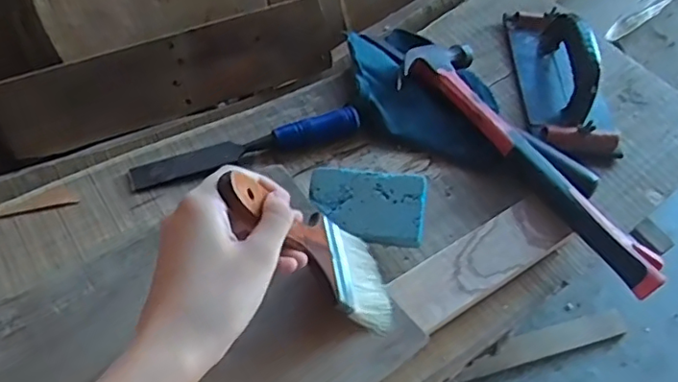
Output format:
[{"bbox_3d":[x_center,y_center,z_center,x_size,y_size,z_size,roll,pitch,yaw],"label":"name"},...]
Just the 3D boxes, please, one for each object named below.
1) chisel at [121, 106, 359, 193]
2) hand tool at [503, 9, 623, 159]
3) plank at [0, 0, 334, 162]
[{"bbox_3d":[-0.084,-0.040,0.542,0.220,0.026,0.029,-13,54,-16],"label":"chisel"},{"bbox_3d":[0.262,-0.142,0.647,0.102,0.077,0.210,2,52,-5],"label":"hand tool"},{"bbox_3d":[-0.169,-0.120,0.609,0.340,0.091,0.027,-23,28,-19],"label":"plank"}]

